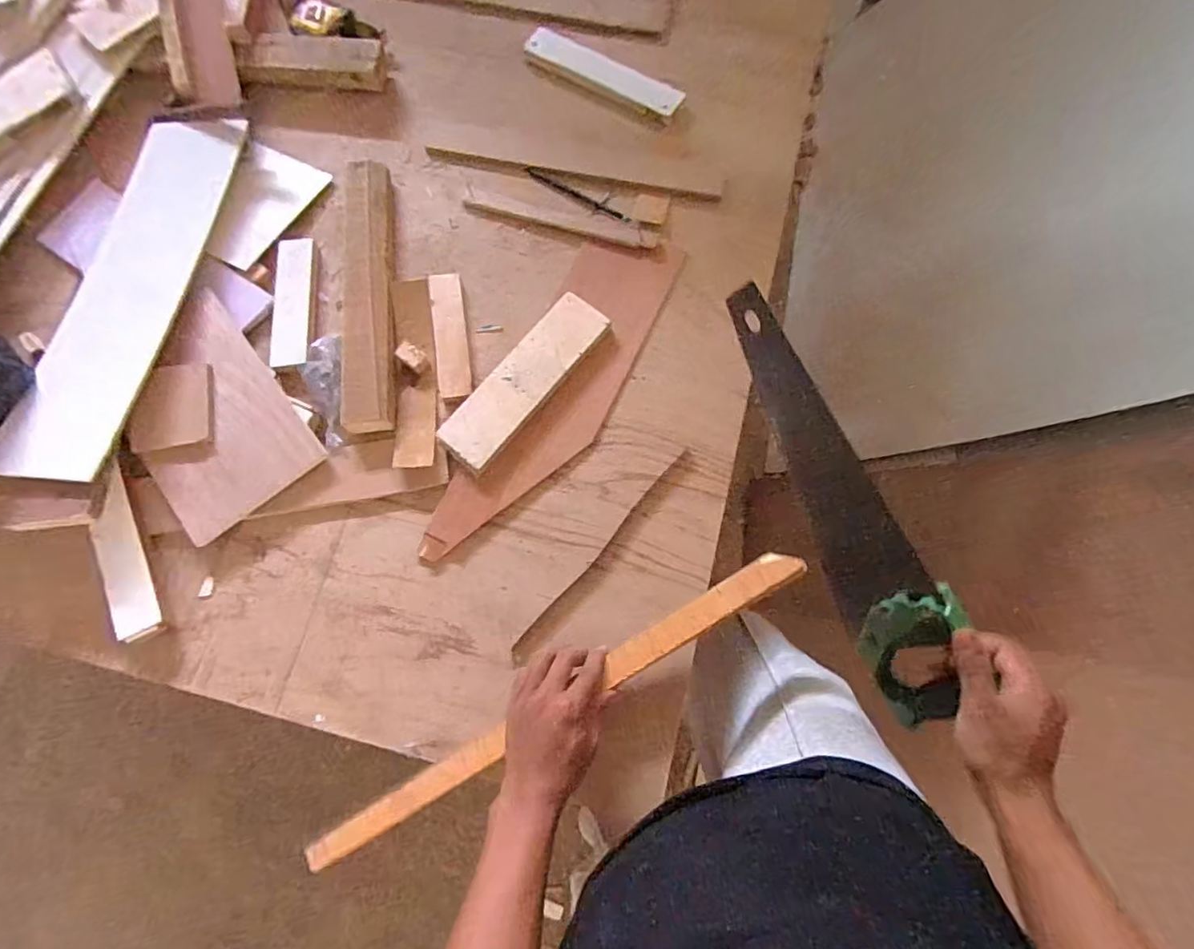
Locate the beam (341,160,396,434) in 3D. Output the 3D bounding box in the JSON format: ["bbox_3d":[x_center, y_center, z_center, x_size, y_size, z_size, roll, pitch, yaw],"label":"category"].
[{"bbox_3d":[-0.286,-0.232,0.717,0.061,0.030,0.378,-6,75,-1],"label":"beam"}]

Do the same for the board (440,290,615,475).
[{"bbox_3d":[-0.087,-0.112,0.689,0.072,0.023,0.242,38,79,10],"label":"board"}]

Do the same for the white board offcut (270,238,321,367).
[{"bbox_3d":[-0.383,-0.220,0.724,0.047,0.017,0.172,-2,75,0],"label":"white board offcut"}]

